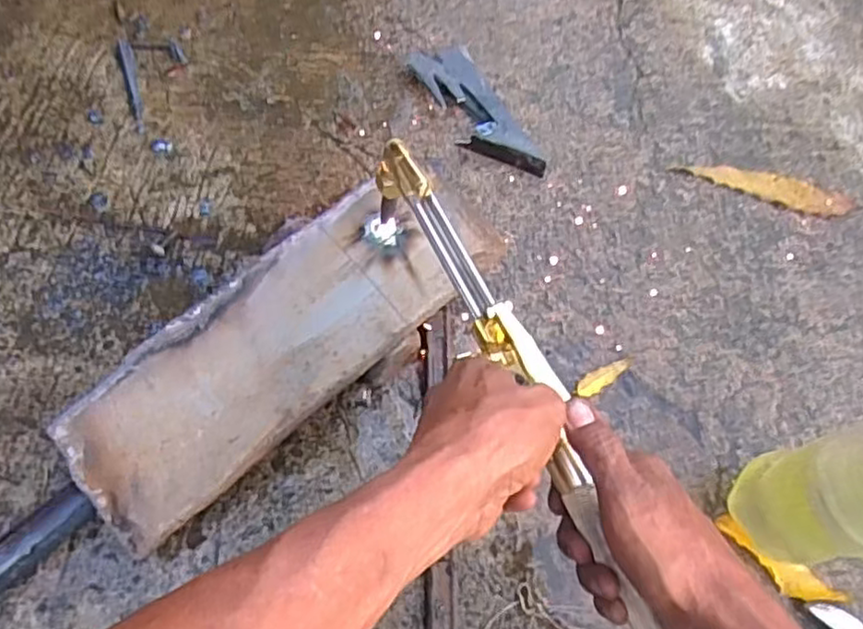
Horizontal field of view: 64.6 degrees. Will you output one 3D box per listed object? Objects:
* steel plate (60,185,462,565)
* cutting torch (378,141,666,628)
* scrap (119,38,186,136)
[{"bbox_3d":[-0.136,0.029,0.561,0.327,0.007,0.132,-40,79,-16],"label":"steel plate"},{"bbox_3d":[0.063,0.063,0.424,0.045,0.050,0.443,-23,67,-9],"label":"cutting torch"},{"bbox_3d":[-0.285,-0.244,0.708,0.064,0.007,0.115,-13,69,-12],"label":"scrap"}]

